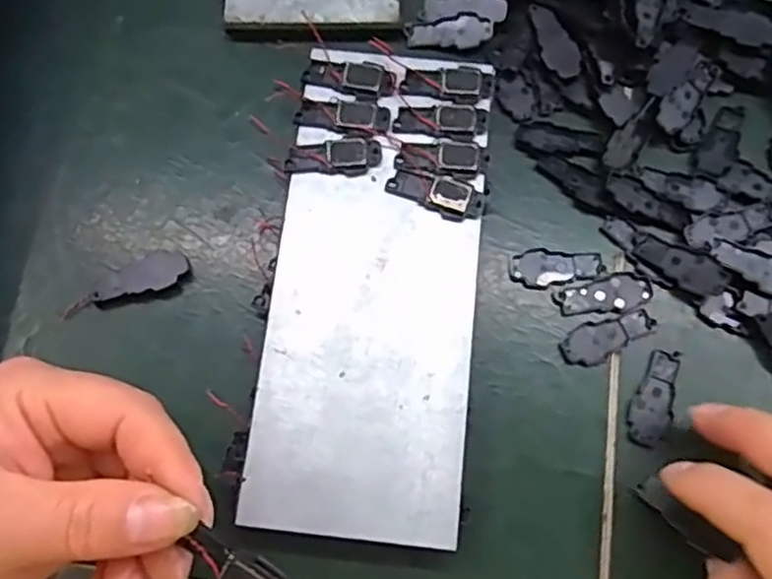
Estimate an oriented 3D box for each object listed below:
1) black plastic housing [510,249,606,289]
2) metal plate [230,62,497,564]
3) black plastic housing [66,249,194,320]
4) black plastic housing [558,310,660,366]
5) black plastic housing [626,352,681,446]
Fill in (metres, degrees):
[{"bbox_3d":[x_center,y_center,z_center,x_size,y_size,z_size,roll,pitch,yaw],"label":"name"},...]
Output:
[{"bbox_3d":[0.071,-0.009,0.289,0.037,0.004,0.016,3,75,0],"label":"black plastic housing"},{"bbox_3d":[-0.004,-0.003,0.280,0.077,0.017,0.193,6,75,1],"label":"metal plate"},{"bbox_3d":[-0.106,-0.003,0.286,0.051,0.004,0.017,-18,76,-5],"label":"black plastic housing"},{"bbox_3d":[0.090,0.019,0.282,0.038,0.004,0.016,-26,76,-7],"label":"black plastic housing"},{"bbox_3d":[0.107,0.043,0.275,0.016,0.004,0.038,26,76,7],"label":"black plastic housing"}]

